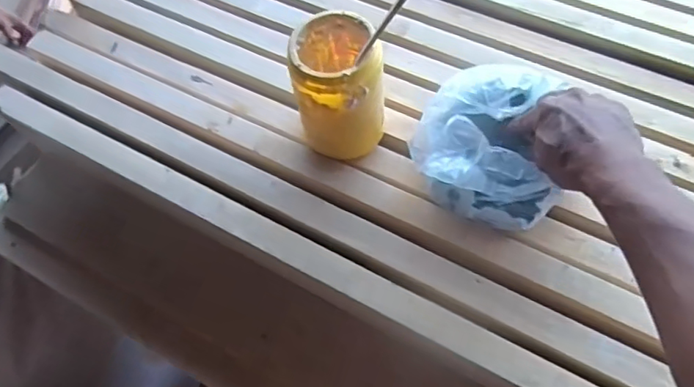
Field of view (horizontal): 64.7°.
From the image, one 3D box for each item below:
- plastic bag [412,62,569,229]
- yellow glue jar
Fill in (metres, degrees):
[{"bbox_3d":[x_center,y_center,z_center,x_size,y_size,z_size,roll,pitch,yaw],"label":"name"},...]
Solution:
[{"bbox_3d":[0.153,-0.058,0.562,0.147,0.095,0.141,25,67,16],"label":"plastic bag"},{"bbox_3d":[-0.011,-0.109,0.581,0.093,0.129,0.097,-5,62,1],"label":"yellow glue jar"}]

